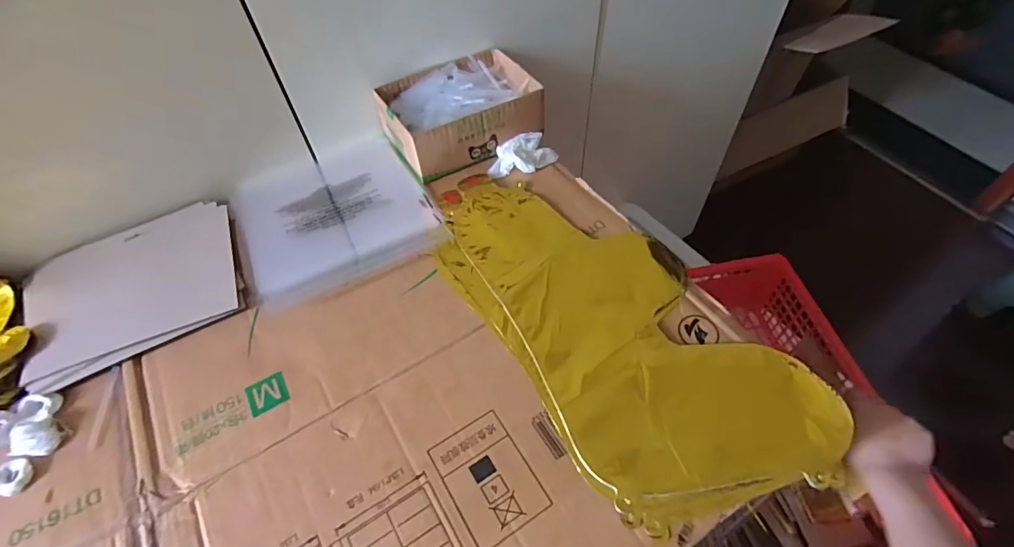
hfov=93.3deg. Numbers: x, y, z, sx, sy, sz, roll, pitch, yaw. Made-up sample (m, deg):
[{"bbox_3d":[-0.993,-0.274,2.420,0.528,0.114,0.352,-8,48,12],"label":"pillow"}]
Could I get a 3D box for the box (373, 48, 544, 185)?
[{"bbox_3d":[-0.062,-0.212,0.623,0.193,0.062,0.138,-24,57,-15],"label":"box"}]

